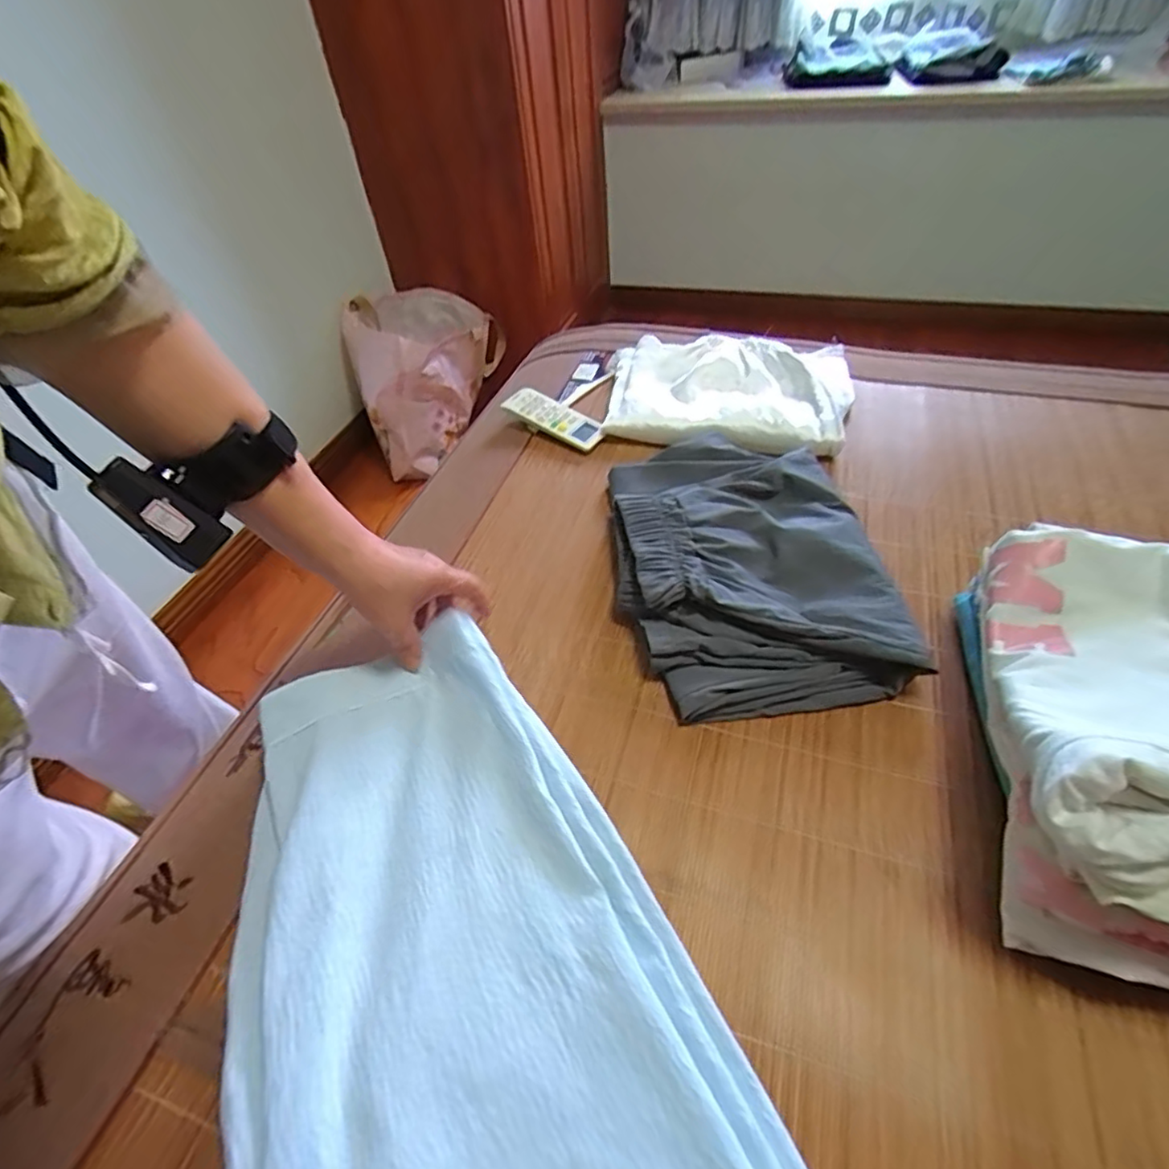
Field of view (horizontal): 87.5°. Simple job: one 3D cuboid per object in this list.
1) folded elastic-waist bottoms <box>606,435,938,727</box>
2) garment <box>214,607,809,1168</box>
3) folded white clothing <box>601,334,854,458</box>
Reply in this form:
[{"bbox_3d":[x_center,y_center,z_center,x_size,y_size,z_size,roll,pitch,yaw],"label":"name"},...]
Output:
[{"bbox_3d":[0.138,-0.028,0.547,0.213,0.050,0.303,-7,48,1],"label":"folded elastic-waist bottoms"},{"bbox_3d":[-0.084,0.223,0.331,0.261,0.045,0.433,-24,50,-15],"label":"garment"},{"bbox_3d":[0.164,-0.228,0.727,0.275,0.060,0.220,11,50,16],"label":"folded white clothing"}]

